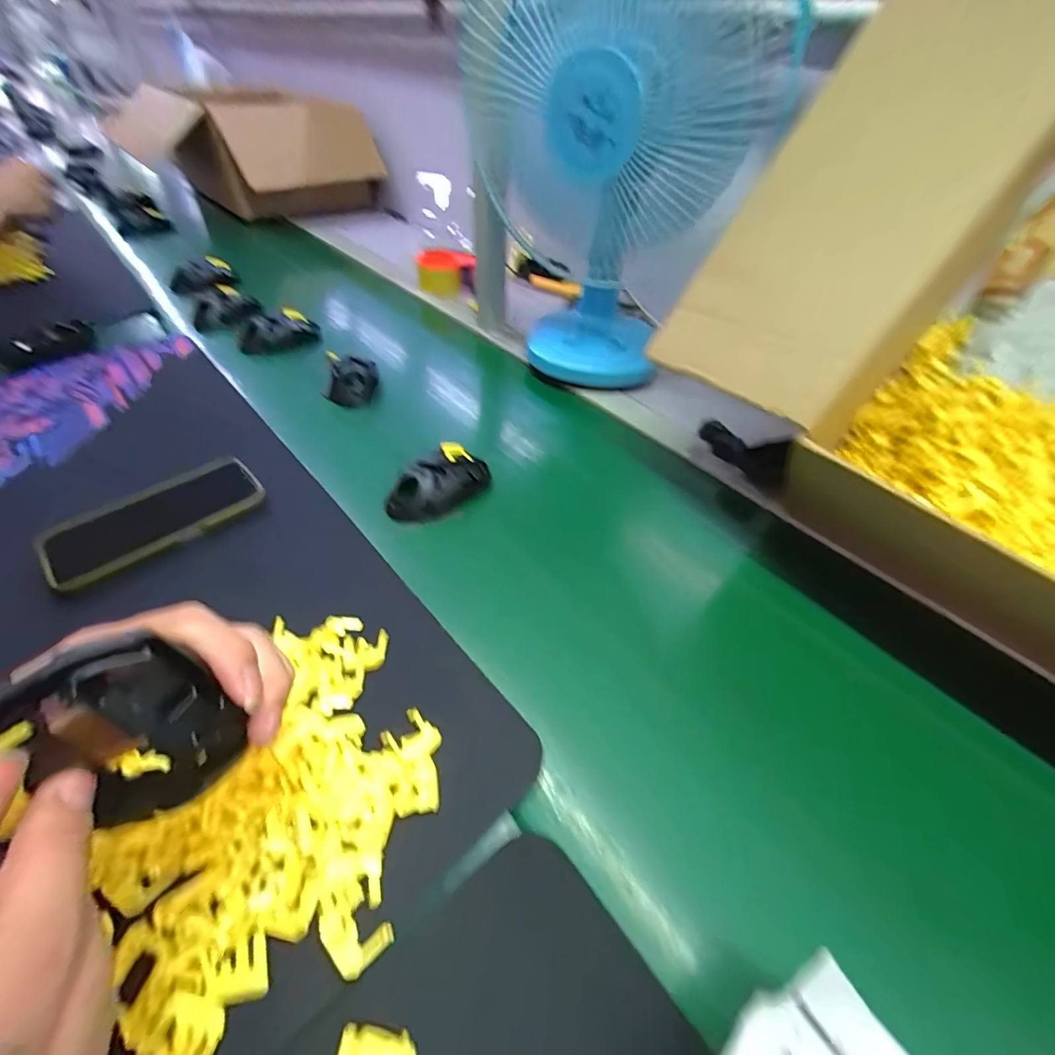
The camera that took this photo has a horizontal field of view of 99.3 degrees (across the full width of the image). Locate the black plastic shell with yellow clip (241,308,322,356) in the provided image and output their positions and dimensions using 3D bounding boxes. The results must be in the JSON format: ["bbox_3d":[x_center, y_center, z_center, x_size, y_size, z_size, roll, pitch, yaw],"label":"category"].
[{"bbox_3d":[-0.371,-0.289,0.668,0.114,0.043,0.073,-21,54,-22],"label":"black plastic shell with yellow clip"}]

